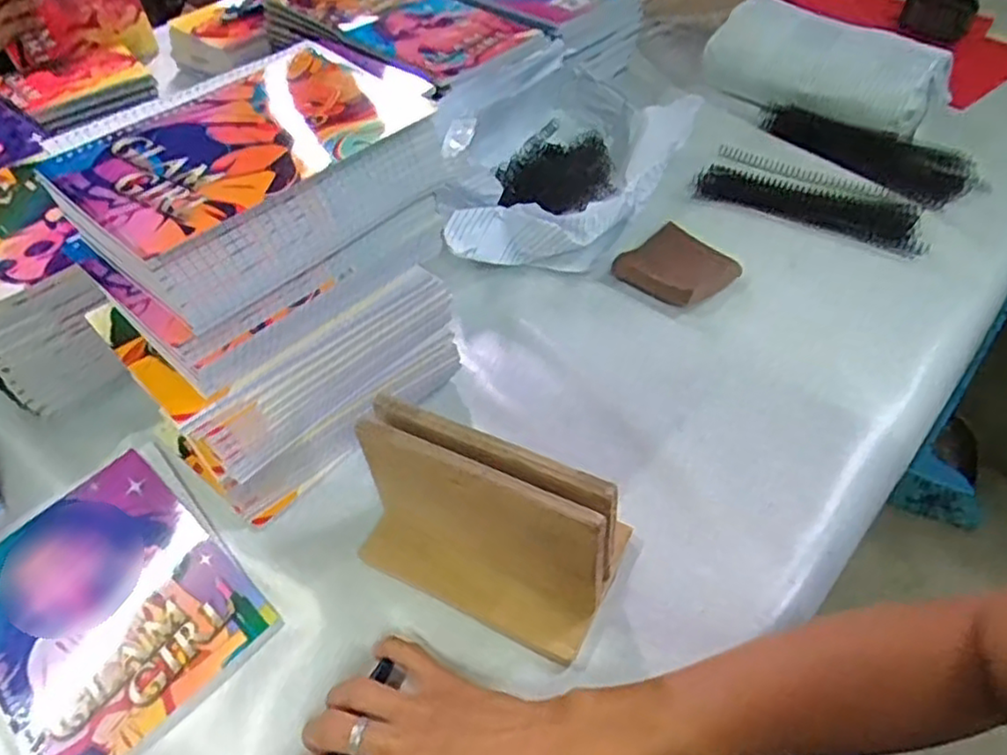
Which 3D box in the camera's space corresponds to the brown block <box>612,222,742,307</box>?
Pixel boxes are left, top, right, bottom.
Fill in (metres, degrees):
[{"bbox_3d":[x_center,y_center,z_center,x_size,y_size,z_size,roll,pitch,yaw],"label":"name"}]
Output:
[{"bbox_3d":[0.160,-0.102,0.632,0.084,0.023,0.086,-34,52,-24],"label":"brown block"}]

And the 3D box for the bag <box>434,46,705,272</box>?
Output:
[{"bbox_3d":[0.049,-0.217,0.687,0.197,0.107,0.305,22,53,25],"label":"bag"}]

